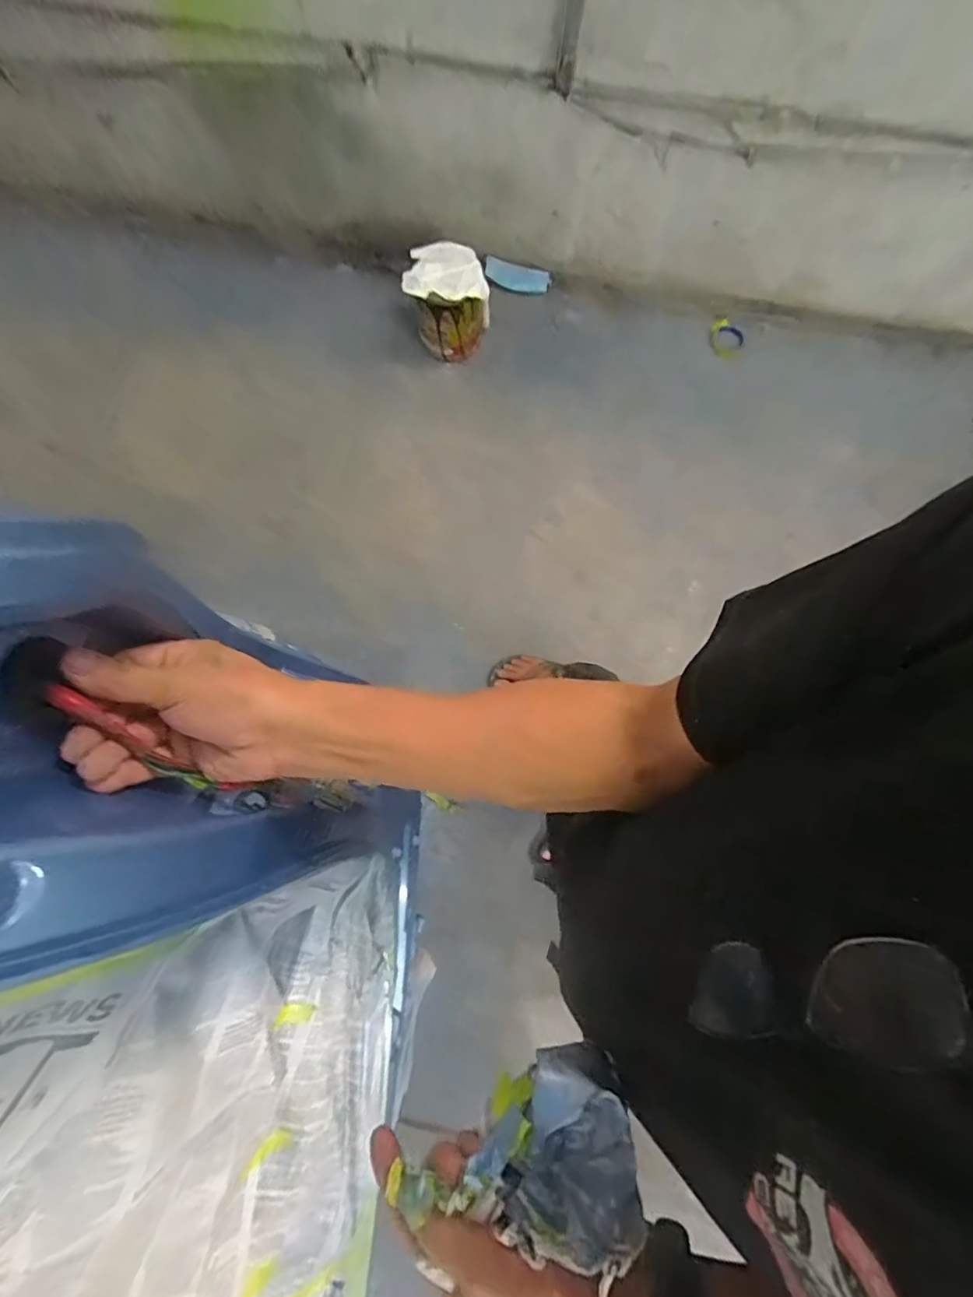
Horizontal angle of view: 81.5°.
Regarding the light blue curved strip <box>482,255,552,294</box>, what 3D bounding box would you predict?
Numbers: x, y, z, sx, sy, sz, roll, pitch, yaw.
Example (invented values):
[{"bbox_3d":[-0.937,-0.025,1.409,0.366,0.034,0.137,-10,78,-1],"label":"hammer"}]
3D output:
[{"bbox_3d":[0.077,-0.914,1.392,0.162,0.073,0.013,15,80,3],"label":"light blue curved strip"}]

